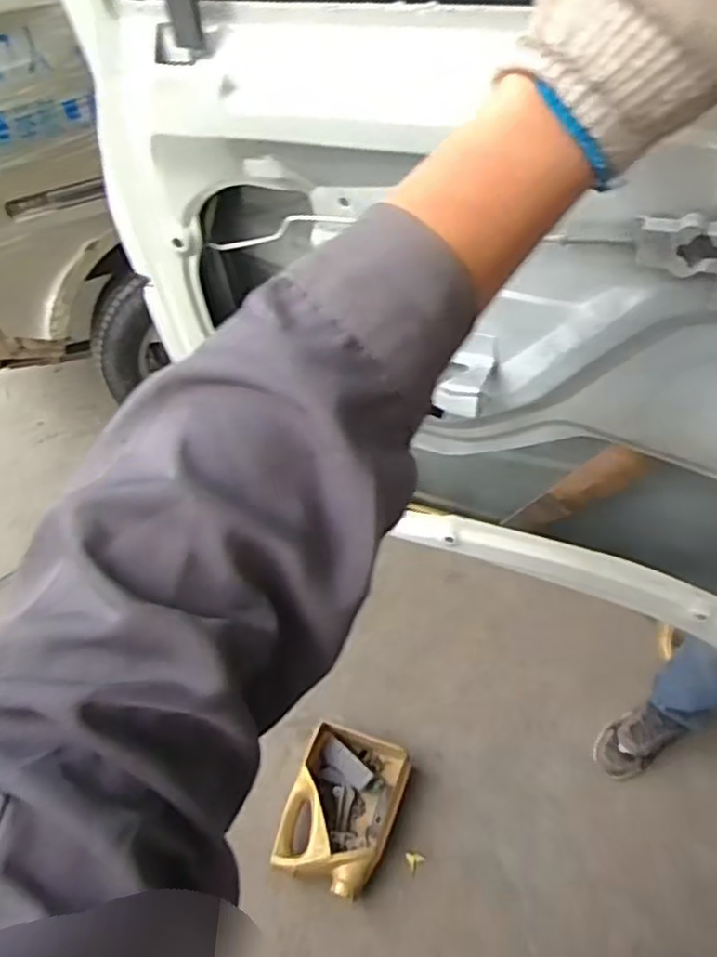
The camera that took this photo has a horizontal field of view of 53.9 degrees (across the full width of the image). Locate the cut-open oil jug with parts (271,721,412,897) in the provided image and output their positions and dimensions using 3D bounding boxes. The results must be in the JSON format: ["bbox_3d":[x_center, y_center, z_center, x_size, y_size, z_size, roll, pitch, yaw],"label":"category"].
[{"bbox_3d":[-0.028,0.645,1.402,0.200,0.075,0.296,16,52,18],"label":"cut-open oil jug with parts"}]

